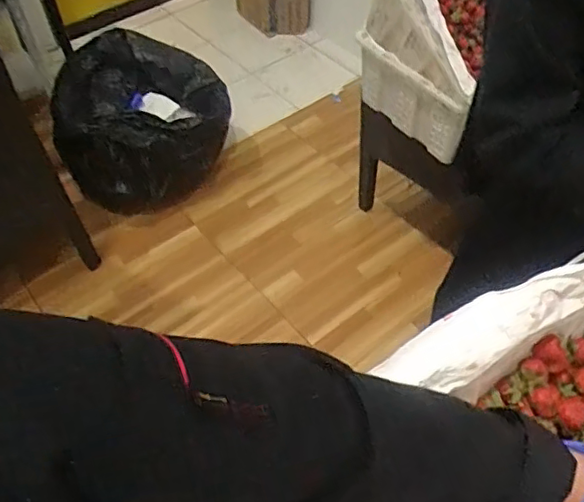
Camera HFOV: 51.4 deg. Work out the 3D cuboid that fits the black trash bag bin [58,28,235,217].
[{"bbox_3d":[-0.430,-0.382,1.815,0.474,0.345,0.369,0,51,4],"label":"black trash bag bin"}]

